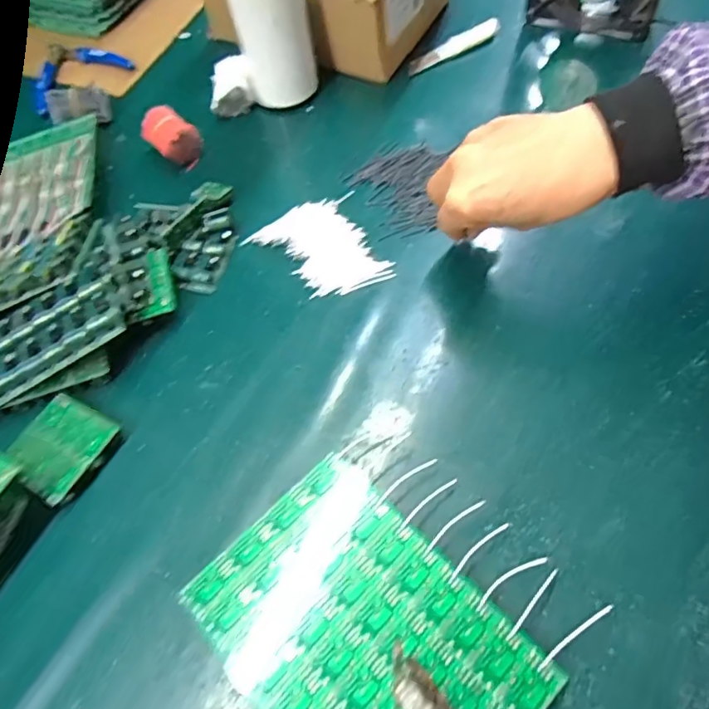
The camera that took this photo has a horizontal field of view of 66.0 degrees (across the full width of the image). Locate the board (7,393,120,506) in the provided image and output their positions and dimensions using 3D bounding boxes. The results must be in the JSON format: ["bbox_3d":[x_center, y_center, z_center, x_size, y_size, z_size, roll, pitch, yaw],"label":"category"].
[{"bbox_3d":[-0.193,0.061,0.360,0.058,0.013,0.059,24,65,19],"label":"board"}]

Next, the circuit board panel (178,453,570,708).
[{"bbox_3d":[0.002,0.145,0.284,0.118,0.004,0.166,-40,62,-17],"label":"circuit board panel"}]

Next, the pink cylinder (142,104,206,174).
[{"bbox_3d":[-0.167,-0.200,0.505,0.059,0.036,0.035,36,69,24],"label":"pink cylinder"}]

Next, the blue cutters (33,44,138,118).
[{"bbox_3d":[-0.305,-0.304,0.584,0.108,0.011,0.104,-40,63,-16],"label":"blue cutters"}]

